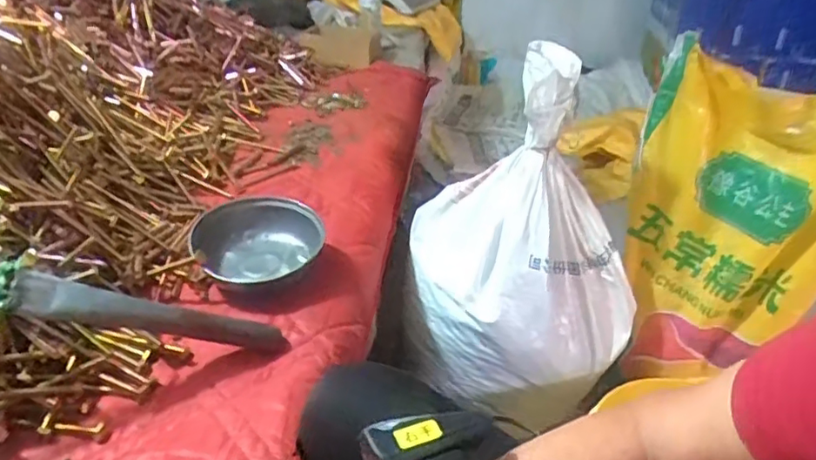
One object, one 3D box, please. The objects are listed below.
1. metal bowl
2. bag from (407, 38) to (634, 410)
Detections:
[{"bbox_3d":[-0.167,0.014,0.688,0.142,0.056,0.124,-9,31,-19],"label":"metal bowl"},{"bbox_3d":[0.157,0.010,0.814,0.308,0.408,0.202,3,29,1],"label":"bag"}]

